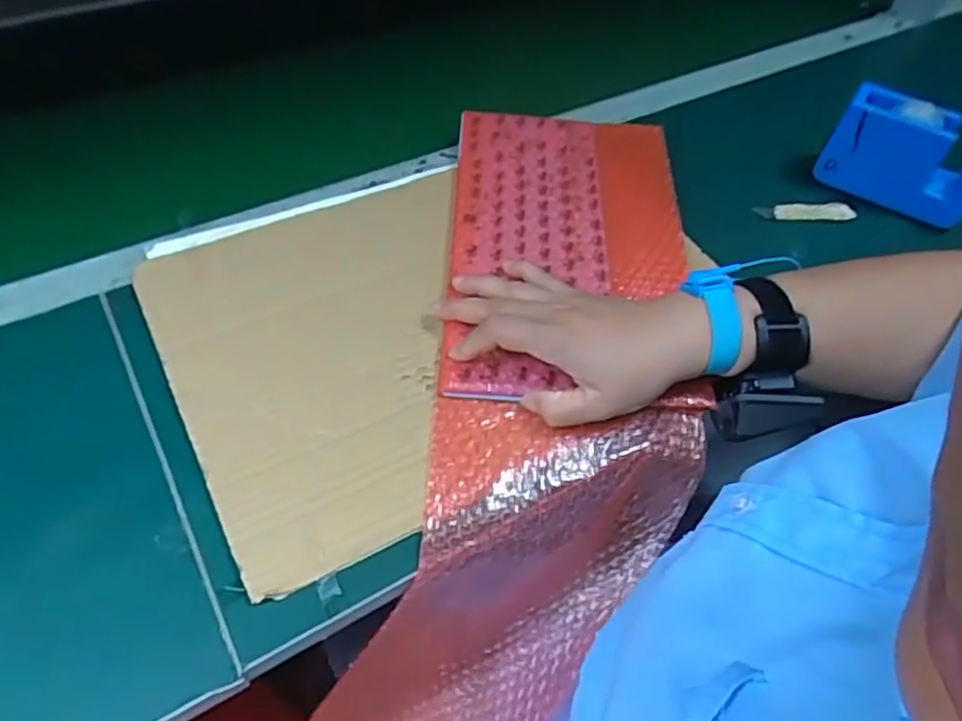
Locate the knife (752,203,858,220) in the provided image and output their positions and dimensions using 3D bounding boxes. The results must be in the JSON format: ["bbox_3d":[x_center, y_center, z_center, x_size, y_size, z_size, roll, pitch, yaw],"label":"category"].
[{"bbox_3d":[0.291,-0.134,0.600,0.091,0.010,0.017,2,53,-4],"label":"knife"}]

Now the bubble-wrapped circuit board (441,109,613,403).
[{"bbox_3d":[0.034,-0.101,0.530,0.126,0.011,0.307,8,54,2],"label":"bubble-wrapped circuit board"}]

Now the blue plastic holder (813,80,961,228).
[{"bbox_3d":[0.381,-0.179,0.592,0.130,0.081,0.056,30,56,18],"label":"blue plastic holder"}]

